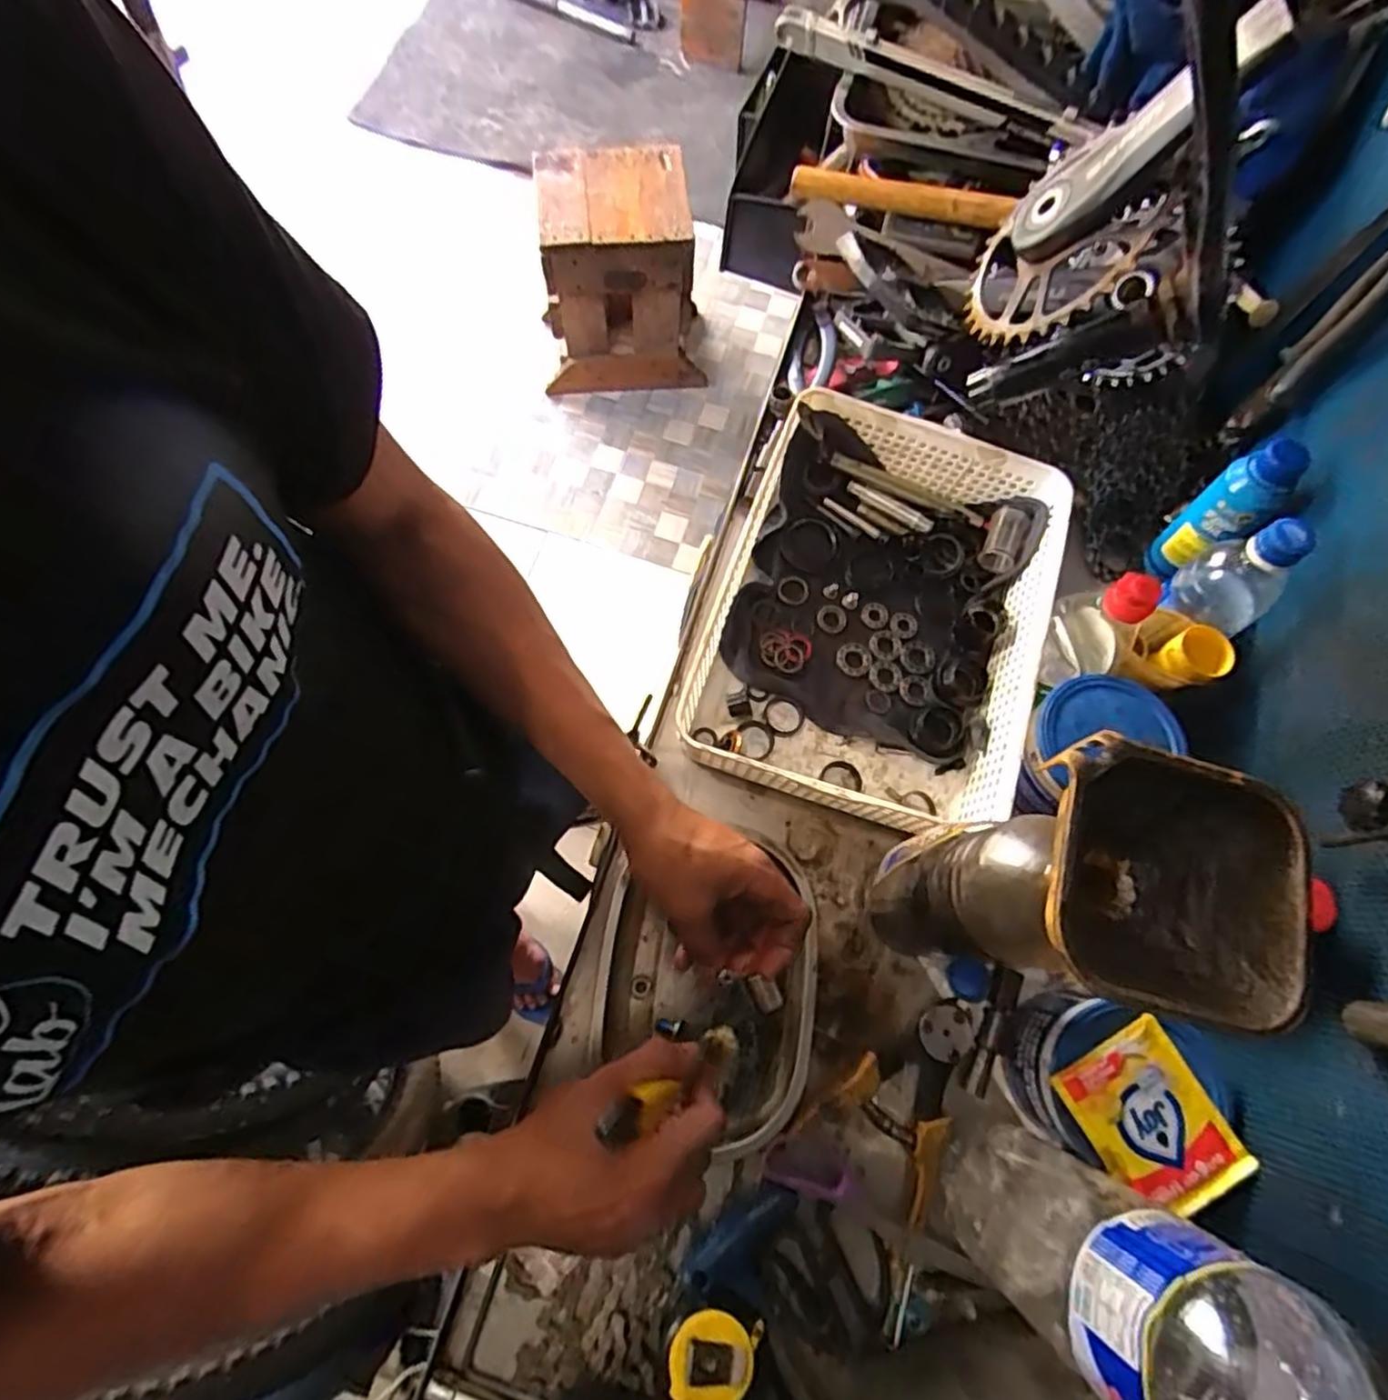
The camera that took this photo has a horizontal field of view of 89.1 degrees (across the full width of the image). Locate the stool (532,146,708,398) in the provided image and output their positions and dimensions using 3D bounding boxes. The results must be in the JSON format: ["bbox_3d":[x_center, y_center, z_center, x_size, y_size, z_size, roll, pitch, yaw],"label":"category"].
[{"bbox_3d":[-0.172,-0.941,1.590,0.346,0.412,0.242,-7,72,-4],"label":"stool"}]

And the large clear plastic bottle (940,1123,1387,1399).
[{"bbox_3d":[0.217,0.302,0.346,0.095,0.304,0.104,1,72,-2],"label":"large clear plastic bottle"}]

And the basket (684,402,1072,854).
[{"bbox_3d":[0.148,-0.073,0.578,0.270,0.091,0.328,17,72,3],"label":"basket"}]

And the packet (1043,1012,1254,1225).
[{"bbox_3d":[0.278,0.254,0.426,0.079,0.009,0.094,-28,75,-11],"label":"packet"}]

